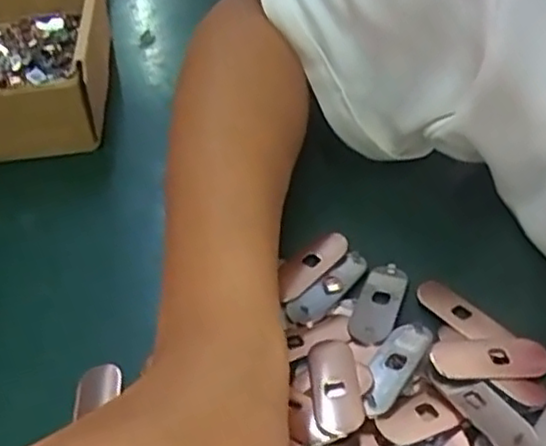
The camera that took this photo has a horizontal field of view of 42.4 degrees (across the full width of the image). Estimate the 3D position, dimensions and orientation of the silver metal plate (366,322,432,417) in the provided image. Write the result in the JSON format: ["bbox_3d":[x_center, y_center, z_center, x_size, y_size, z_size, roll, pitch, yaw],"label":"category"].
[{"bbox_3d":[0.049,0.057,0.286,0.018,0.007,0.046,25,53,26],"label":"silver metal plate"}]

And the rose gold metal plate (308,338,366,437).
[{"bbox_3d":[0.024,0.064,0.278,0.019,0.004,0.051,-5,30,1],"label":"rose gold metal plate"}]

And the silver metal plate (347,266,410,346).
[{"bbox_3d":[0.047,0.036,0.315,0.019,0.004,0.047,12,42,24],"label":"silver metal plate"}]

